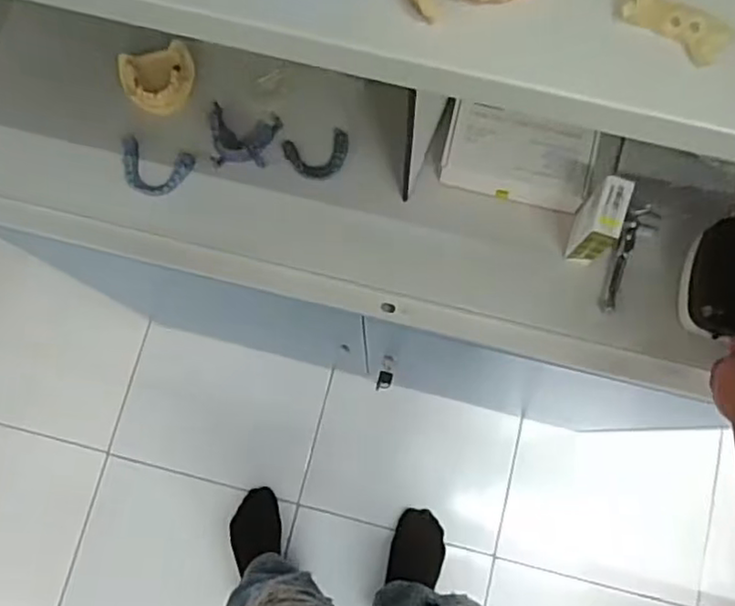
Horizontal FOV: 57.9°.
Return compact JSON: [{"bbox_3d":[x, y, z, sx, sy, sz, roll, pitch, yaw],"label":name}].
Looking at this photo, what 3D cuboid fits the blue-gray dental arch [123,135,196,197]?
[{"bbox_3d":[-0.215,-0.134,0.669,0.073,0.012,0.050,16,79,4],"label":"blue-gray dental arch"}]

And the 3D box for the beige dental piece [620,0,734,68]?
[{"bbox_3d":[0.115,-0.107,0.251,0.044,0.013,0.016,29,80,6],"label":"beige dental piece"}]

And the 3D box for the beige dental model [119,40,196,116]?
[{"bbox_3d":[-0.210,-0.224,0.668,0.072,0.020,0.063,-11,78,-2],"label":"beige dental model"}]

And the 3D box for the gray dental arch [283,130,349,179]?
[{"bbox_3d":[-0.049,-0.149,0.672,0.066,0.013,0.054,-14,78,-2],"label":"gray dental arch"}]

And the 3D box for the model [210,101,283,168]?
[{"bbox_3d":[-0.127,-0.166,0.668,0.068,0.018,0.058,10,78,3],"label":"model"}]

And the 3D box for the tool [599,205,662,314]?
[{"bbox_3d":[0.251,-0.042,0.644,0.026,0.009,0.108,21,92,5],"label":"tool"}]

